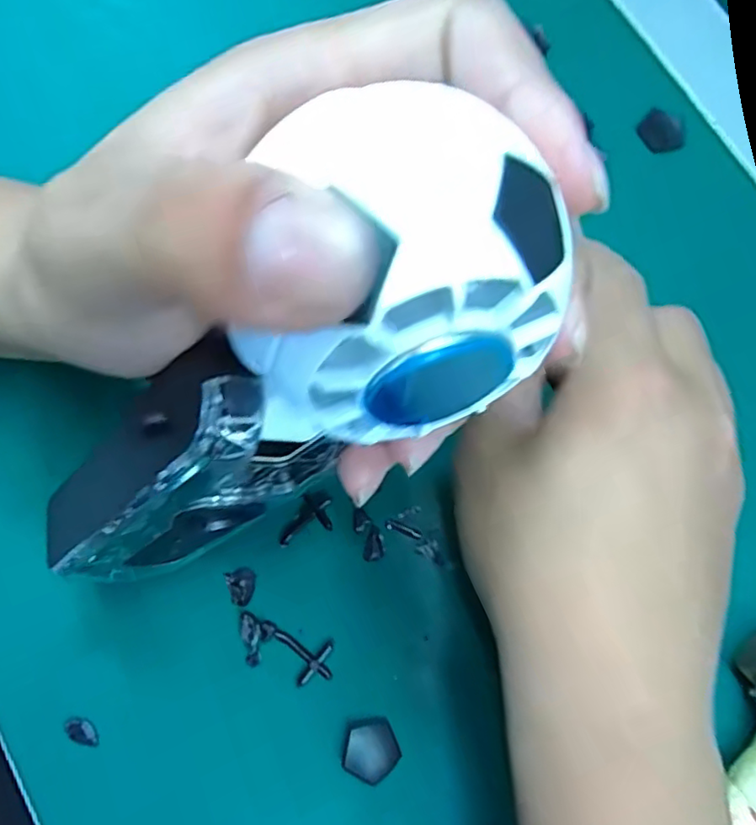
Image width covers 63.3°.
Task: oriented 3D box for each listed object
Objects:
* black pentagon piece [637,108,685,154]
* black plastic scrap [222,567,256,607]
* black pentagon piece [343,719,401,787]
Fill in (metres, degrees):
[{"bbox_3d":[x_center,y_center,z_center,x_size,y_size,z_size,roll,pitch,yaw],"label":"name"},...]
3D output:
[{"bbox_3d":[0.119,-0.117,0.256,0.019,0.004,0.016,38,80,6],"label":"black pentagon piece"},{"bbox_3d":[-0.049,0.062,0.219,0.010,0.004,0.013,-21,79,-6],"label":"black plastic scrap"},{"bbox_3d":[-0.002,0.115,0.208,0.018,0.004,0.018,-22,79,-6],"label":"black pentagon piece"}]

